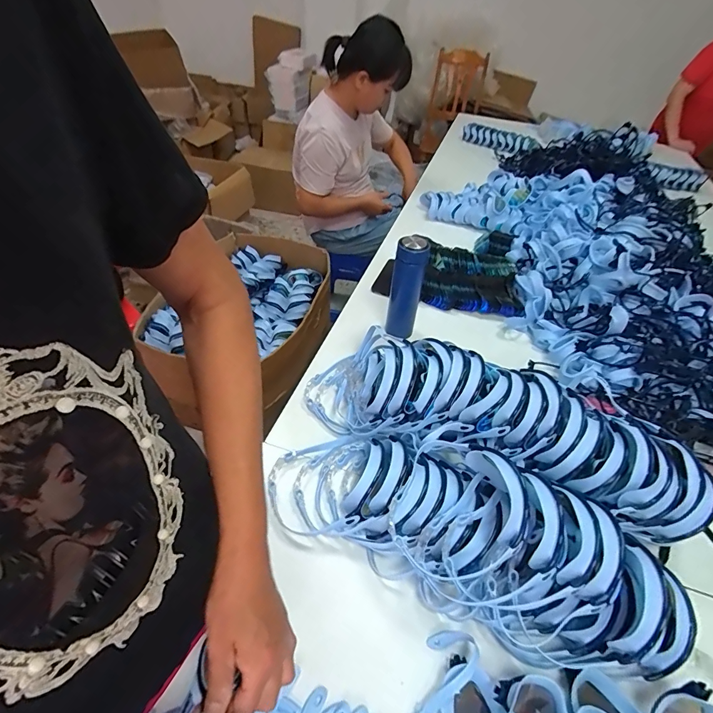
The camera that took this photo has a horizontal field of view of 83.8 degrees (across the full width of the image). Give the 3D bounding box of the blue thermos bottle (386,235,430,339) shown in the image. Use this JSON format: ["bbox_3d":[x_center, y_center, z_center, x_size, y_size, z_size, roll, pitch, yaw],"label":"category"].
[{"bbox_3d":[0.103,-0.140,0.861,0.069,0.243,0.051,7,45,2],"label":"blue thermos bottle"}]

